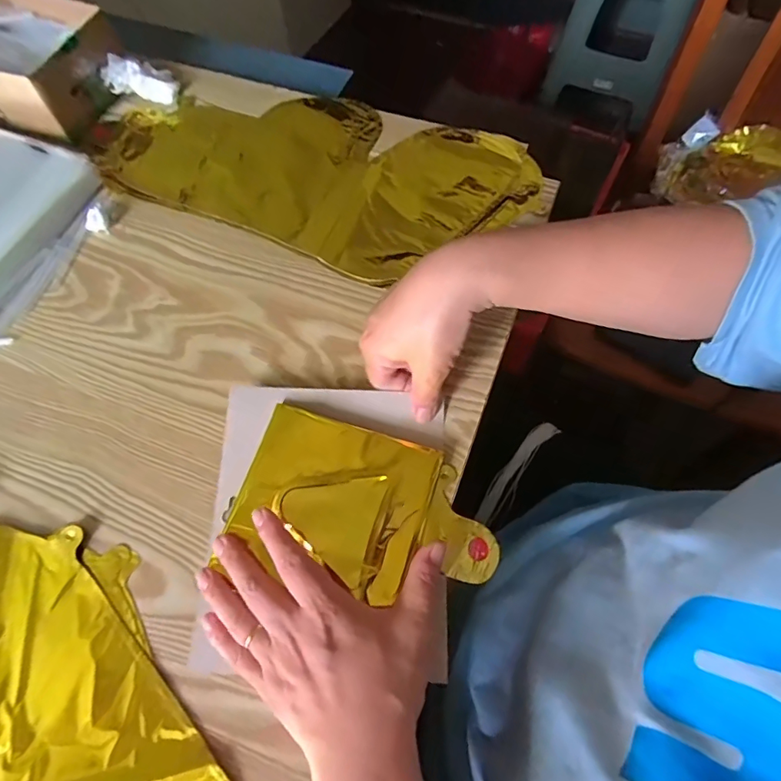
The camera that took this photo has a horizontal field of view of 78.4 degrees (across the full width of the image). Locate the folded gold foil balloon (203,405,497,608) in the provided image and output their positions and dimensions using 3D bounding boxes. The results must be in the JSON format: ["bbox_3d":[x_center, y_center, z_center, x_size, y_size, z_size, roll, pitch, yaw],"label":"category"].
[{"bbox_3d":[-0.014,0.082,0.338,0.179,0.017,0.104,16,72,8],"label":"folded gold foil balloon"}]

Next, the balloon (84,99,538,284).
[{"bbox_3d":[-0.079,-0.231,0.482,0.424,0.011,0.208,22,68,11],"label":"balloon"}]

